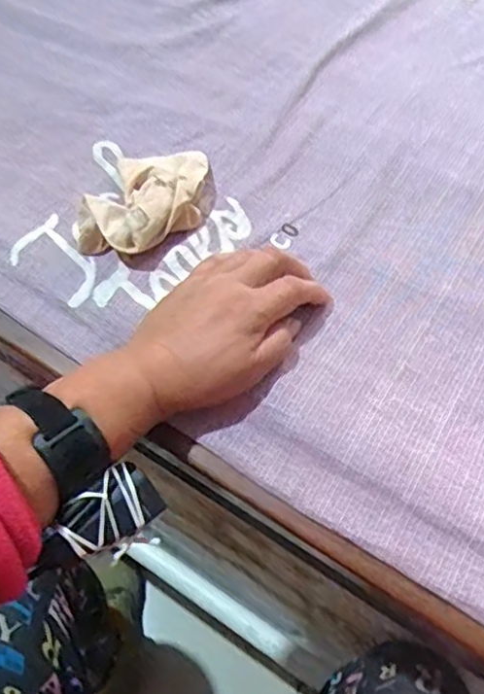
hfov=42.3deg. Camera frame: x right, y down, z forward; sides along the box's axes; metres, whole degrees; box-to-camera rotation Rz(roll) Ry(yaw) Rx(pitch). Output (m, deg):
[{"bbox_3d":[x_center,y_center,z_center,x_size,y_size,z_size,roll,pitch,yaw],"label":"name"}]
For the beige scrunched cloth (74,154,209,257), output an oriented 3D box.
[{"bbox_3d":[-0.072,-0.120,0.493,0.081,0.034,0.124,16,57,9],"label":"beige scrunched cloth"}]

